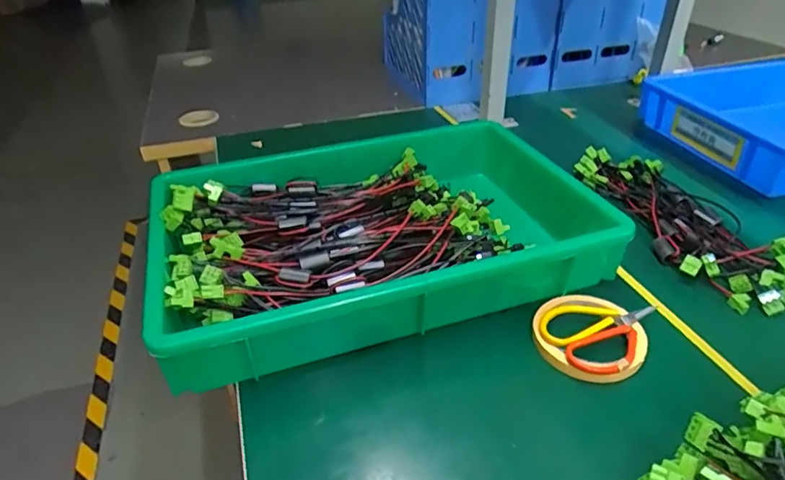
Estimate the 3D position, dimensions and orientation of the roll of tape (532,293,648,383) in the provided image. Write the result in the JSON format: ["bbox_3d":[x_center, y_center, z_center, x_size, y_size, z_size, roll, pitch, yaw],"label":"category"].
[{"bbox_3d":[0.175,0.087,0.468,0.091,0.018,0.091,-1,34,1],"label":"roll of tape"}]

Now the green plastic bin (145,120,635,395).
[{"bbox_3d":[-0.019,-0.026,0.581,0.439,0.080,0.331,-13,36,-16],"label":"green plastic bin"}]

